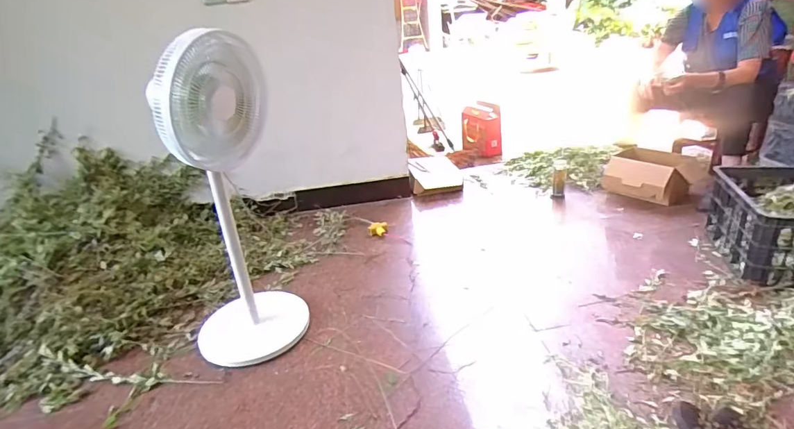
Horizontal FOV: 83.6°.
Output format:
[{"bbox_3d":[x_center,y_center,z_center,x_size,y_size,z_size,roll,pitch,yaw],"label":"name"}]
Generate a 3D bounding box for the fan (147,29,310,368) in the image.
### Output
[{"bbox_3d":[-0.463,-0.025,1.216,0.307,0.852,0.260,-13,26,-15],"label":"fan"}]

